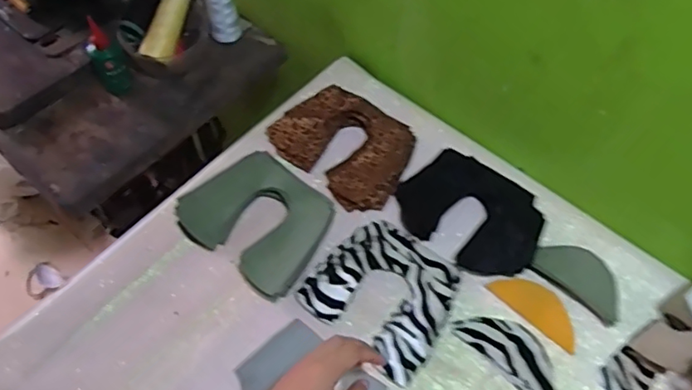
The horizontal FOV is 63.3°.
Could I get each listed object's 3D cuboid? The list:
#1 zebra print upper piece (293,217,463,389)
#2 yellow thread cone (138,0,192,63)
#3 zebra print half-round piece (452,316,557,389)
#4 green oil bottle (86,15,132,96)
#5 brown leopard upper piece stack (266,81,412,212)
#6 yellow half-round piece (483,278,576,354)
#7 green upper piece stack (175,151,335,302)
[{"bbox_3d":[0.047,0.109,0.630,0.151,0.017,0.148,37,68,21],"label":"zebra print upper piece"},{"bbox_3d":[-0.249,-0.243,0.789,0.038,0.043,0.116,14,74,10],"label":"yellow thread cone"},{"bbox_3d":[0.179,0.166,0.604,0.116,0.005,0.057,39,65,20],"label":"zebra print half-round piece"},{"bbox_3d":[-0.320,-0.178,0.761,0.044,0.098,0.031,-27,62,-15],"label":"green oil bottle"},{"bbox_3d":[0.002,-0.070,0.728,0.171,0.024,0.137,35,64,18],"label":"brown leopard upper piece stack"},{"bbox_3d":[0.218,0.126,0.637,0.107,0.005,0.047,39,65,20],"label":"yellow half-round piece"},{"bbox_3d":[-0.099,0.025,0.658,0.162,0.037,0.137,34,64,18],"label":"green upper piece stack"}]

